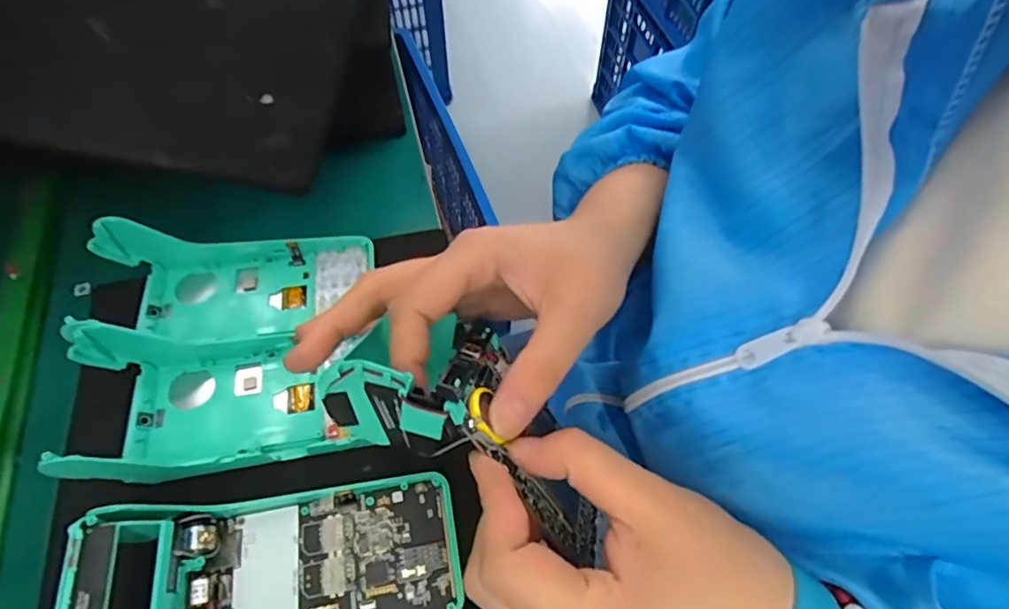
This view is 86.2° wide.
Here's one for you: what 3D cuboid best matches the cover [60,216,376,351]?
[{"bbox_3d":[-0.170,-0.016,0.350,0.164,0.049,0.082,-13,60,-8],"label":"cover"}]

